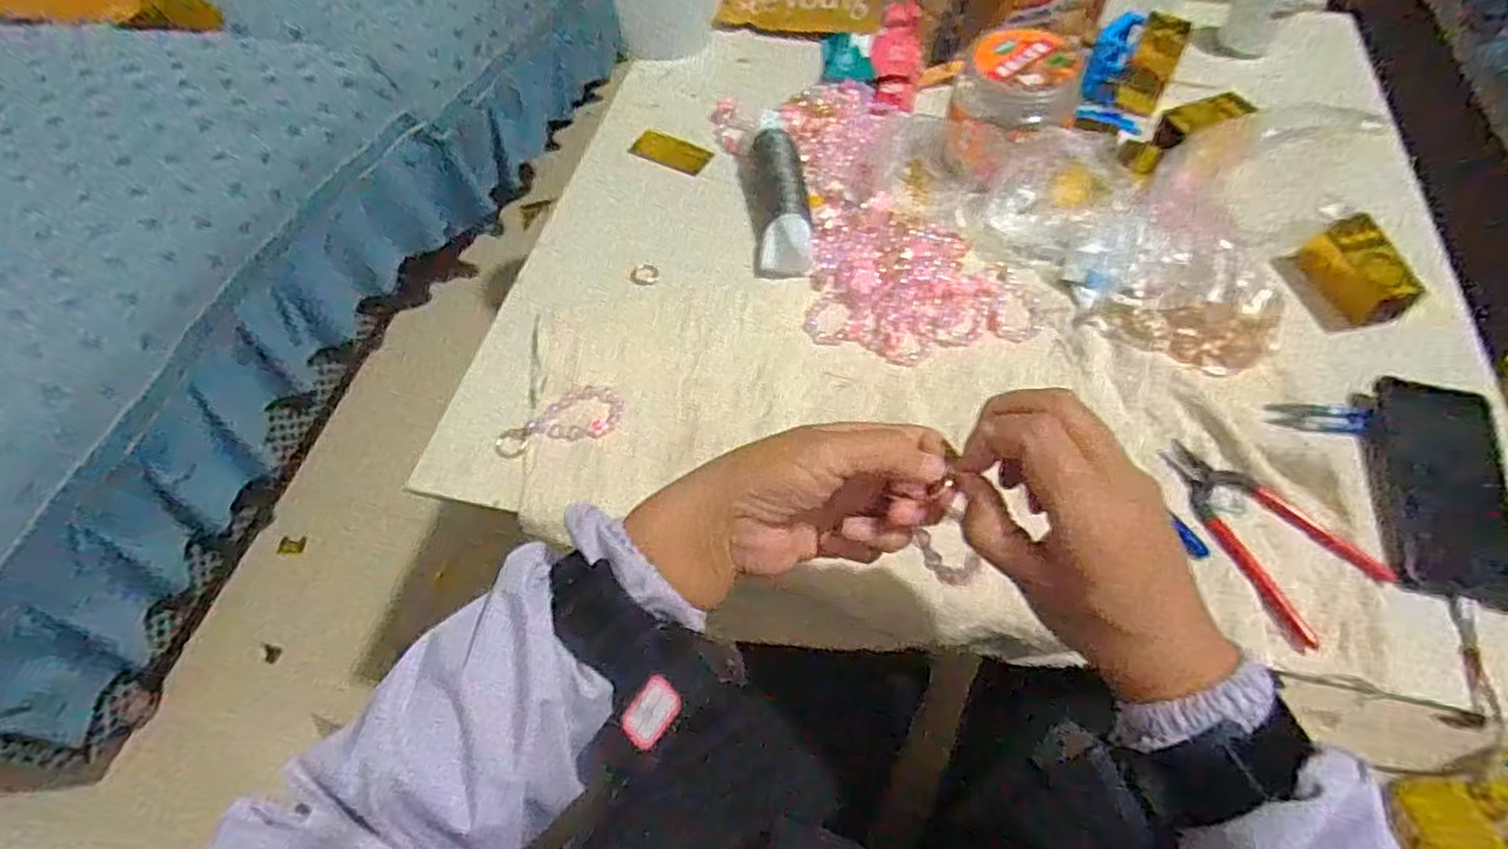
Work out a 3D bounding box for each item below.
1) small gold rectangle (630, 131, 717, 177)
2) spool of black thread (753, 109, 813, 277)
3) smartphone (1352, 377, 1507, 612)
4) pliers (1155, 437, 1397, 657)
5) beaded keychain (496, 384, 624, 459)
[{"bbox_3d":[-0.085,-0.274,0.695,0.081,0.004,0.048,27,58,16],"label":"small gold rectangle"},{"bbox_3d":[0.025,-0.213,0.628,0.045,0.034,0.177,-2,58,1],"label":"spool of black thread"},{"bbox_3d":[0.479,0.043,0.481,0.086,0.018,0.161,13,68,3],"label":"smartphone"},{"bbox_3d":[0.344,0.069,0.473,0.095,0.012,0.143,-30,62,-16],"label":"pliers"},{"bbox_3d":[-0.148,-0.004,0.525,0.096,0.004,0.048,-15,59,-7],"label":"beaded keychain"}]

